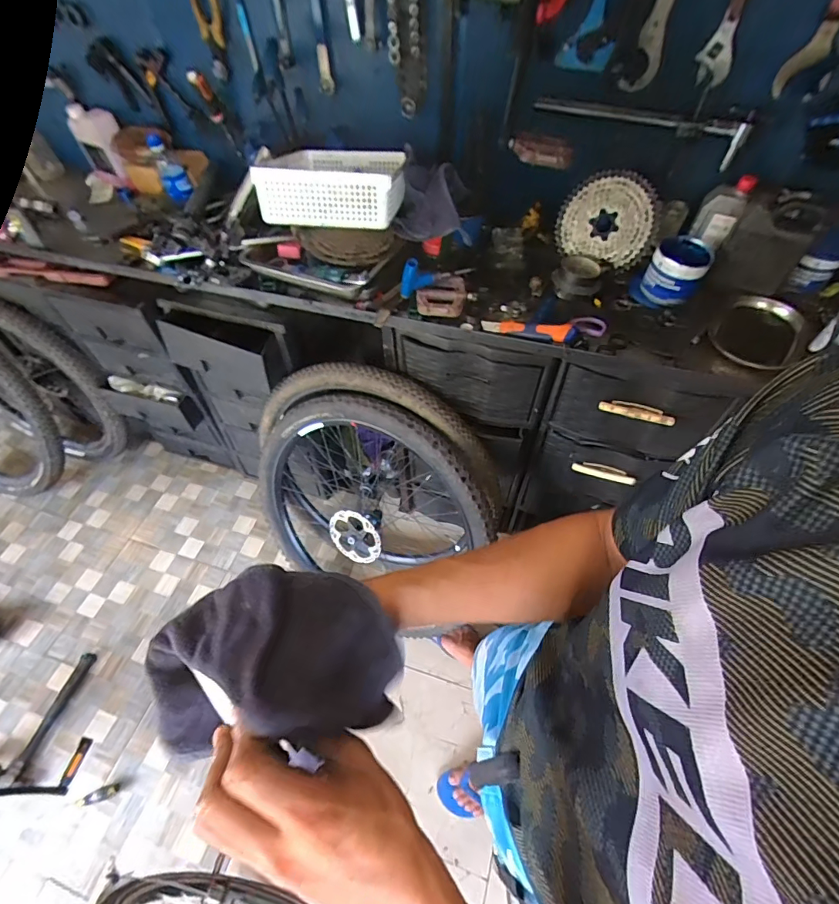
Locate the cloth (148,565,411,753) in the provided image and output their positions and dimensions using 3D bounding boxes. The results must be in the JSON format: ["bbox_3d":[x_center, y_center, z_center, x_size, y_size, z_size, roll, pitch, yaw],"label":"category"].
[{"bbox_3d":[-0.104,0.130,0.302,0.164,0.088,0.106,-4,55,-1],"label":"cloth"}]

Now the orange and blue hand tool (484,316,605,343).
[{"bbox_3d":[0.234,-0.236,0.859,0.228,0.044,0.050,11,56,9],"label":"orange and blue hand tool"}]

